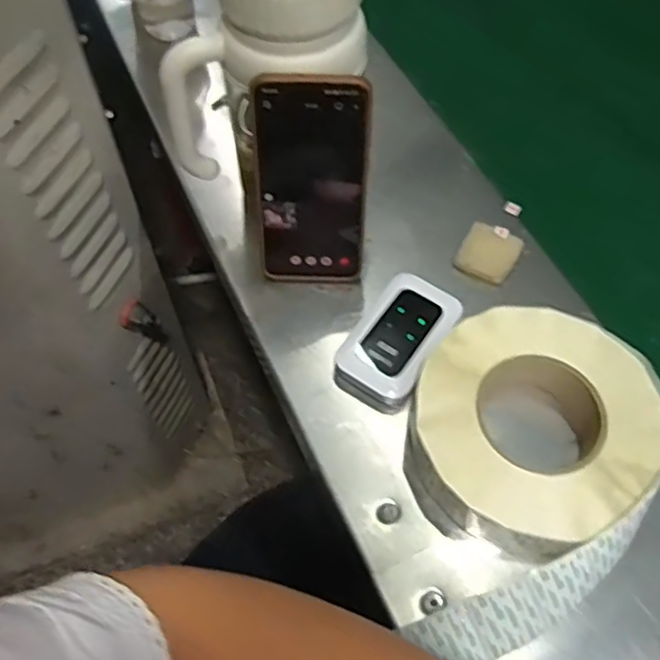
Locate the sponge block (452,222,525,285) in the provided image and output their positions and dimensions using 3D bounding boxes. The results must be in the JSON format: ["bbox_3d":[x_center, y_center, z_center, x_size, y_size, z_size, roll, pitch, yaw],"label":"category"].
[{"bbox_3d":[0.126,-0.061,0.516,0.043,0.012,0.047,30,64,16],"label":"sponge block"}]

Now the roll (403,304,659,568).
[{"bbox_3d":[0.130,0.064,0.427,0.163,0.047,0.148,-37,67,-19],"label":"roll"}]

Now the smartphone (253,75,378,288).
[{"bbox_3d":[-0.012,-0.097,0.455,0.075,0.162,0.007,1,45,-3],"label":"smartphone"}]

